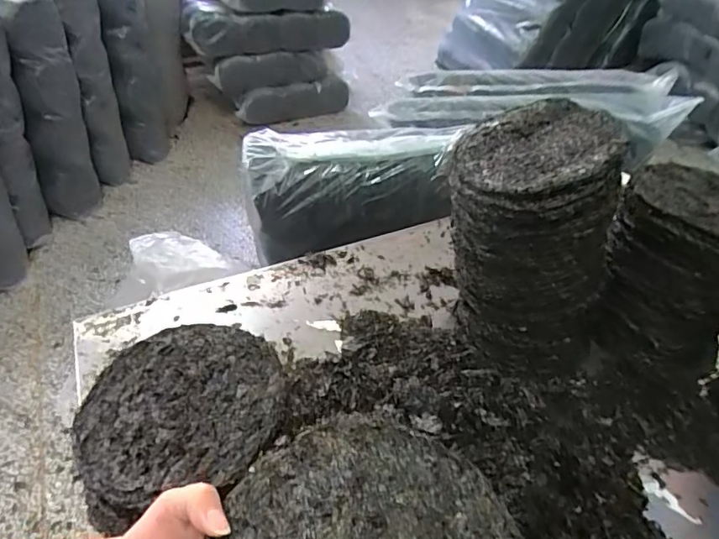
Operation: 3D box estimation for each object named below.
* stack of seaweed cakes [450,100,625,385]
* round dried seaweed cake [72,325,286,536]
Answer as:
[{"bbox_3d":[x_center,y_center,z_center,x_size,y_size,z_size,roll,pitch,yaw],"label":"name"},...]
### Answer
[{"bbox_3d":[0.224,-0.027,0.687,0.215,0.355,0.184,9,44,7],"label":"stack of seaweed cakes"},{"bbox_3d":[-0.177,0.134,0.487,0.192,0.016,0.189,-11,45,-14],"label":"round dried seaweed cake"}]

